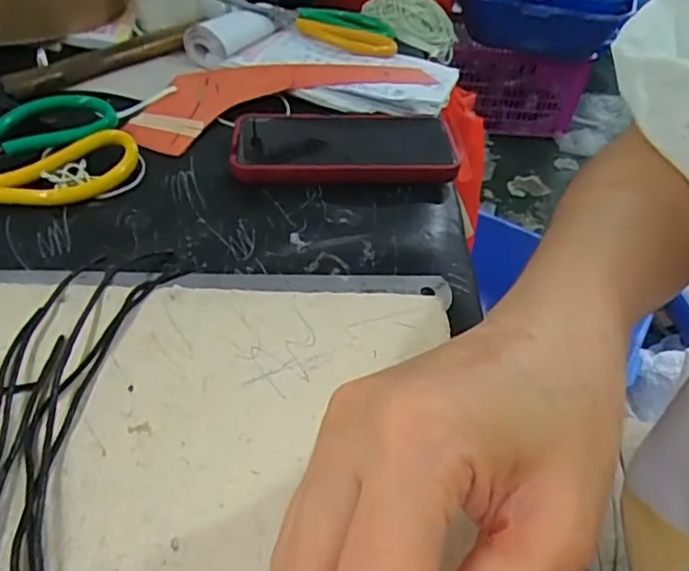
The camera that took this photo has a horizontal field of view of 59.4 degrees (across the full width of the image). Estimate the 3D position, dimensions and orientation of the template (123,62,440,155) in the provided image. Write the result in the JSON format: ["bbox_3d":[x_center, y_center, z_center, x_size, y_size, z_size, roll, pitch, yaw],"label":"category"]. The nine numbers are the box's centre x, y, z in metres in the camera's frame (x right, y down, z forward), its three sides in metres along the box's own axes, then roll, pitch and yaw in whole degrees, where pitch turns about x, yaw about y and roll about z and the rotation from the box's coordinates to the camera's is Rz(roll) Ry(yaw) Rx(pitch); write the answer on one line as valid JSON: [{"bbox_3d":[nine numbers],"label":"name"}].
[{"bbox_3d":[-0.052,-0.173,0.521,0.270,0.011,0.086,-25,61,-28],"label":"template"}]

